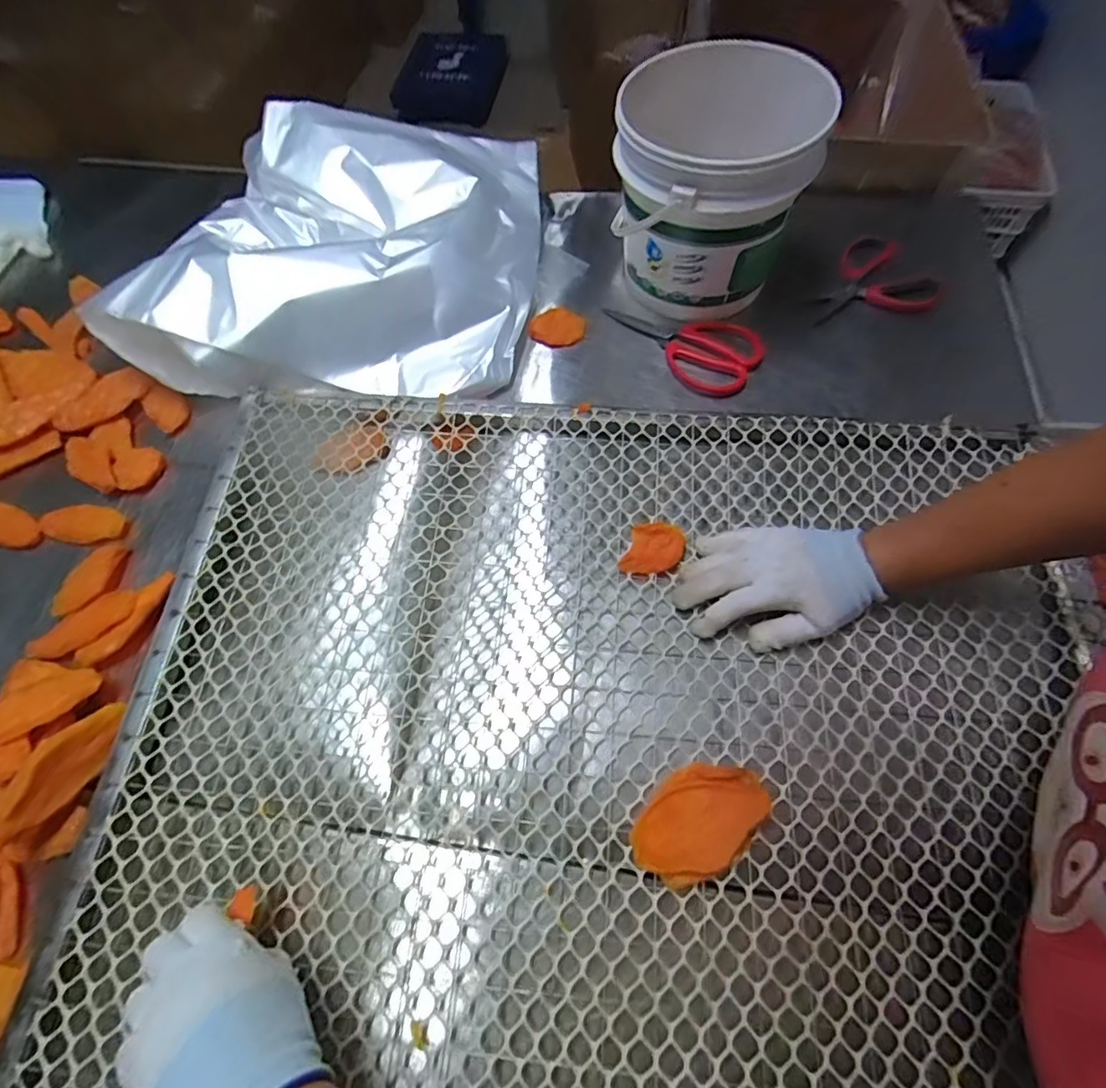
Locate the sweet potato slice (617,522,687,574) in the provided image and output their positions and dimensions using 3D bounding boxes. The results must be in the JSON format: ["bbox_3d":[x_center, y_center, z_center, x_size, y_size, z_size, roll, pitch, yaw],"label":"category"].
[{"bbox_3d":[0.092,0.004,0.499,0.060,0.013,0.044,0,65,0],"label":"sweet potato slice"}]

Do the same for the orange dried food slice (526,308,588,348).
[{"bbox_3d":[0.004,-0.245,0.614,0.063,0.010,0.046,5,66,3],"label":"orange dried food slice"}]

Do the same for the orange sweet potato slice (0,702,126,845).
[{"bbox_3d":[-0.384,0.177,0.420,0.013,0.041,0.114,-6,43,45],"label":"orange sweet potato slice"}]

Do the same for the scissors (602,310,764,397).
[{"bbox_3d":[0.138,-0.221,0.597,0.172,0.013,0.093,25,68,11],"label":"scissors"}]

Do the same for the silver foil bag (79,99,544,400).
[{"bbox_3d":[-0.224,-0.353,0.615,0.402,0.089,0.400,3,65,2],"label":"silver foil bag"}]

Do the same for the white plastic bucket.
[{"bbox_3d":[0.160,-0.372,0.579,0.183,0.189,0.194,0,65,0],"label":"white plastic bucket"}]

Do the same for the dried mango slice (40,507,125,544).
[{"bbox_3d":[-0.464,-0.020,0.534,0.077,0.009,0.041,7,66,3],"label":"dried mango slice"}]

